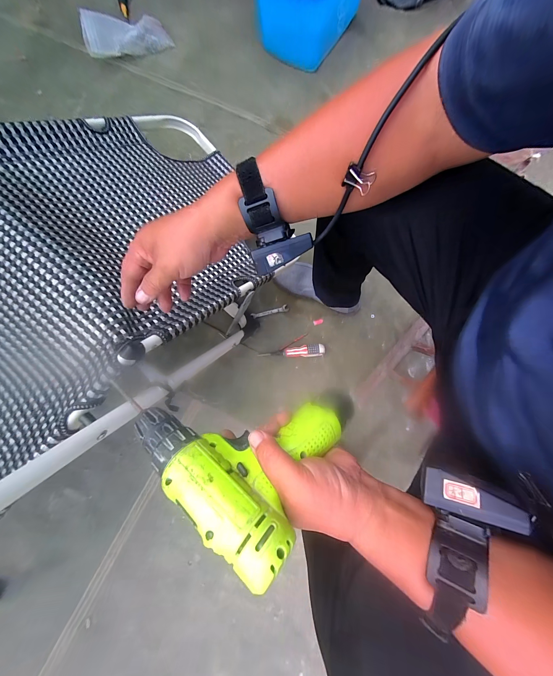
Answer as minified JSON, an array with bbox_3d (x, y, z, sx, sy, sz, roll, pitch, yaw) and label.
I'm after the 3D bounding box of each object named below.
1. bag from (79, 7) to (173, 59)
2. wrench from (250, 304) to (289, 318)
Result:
[{"bbox_3d":[-0.510,-1.042,0.876,0.276,0.068,0.138,-21,81,-18],"label":"bag"},{"bbox_3d":[-0.019,-0.077,0.750,0.110,0.007,0.019,-13,80,-4],"label":"wrench"}]

